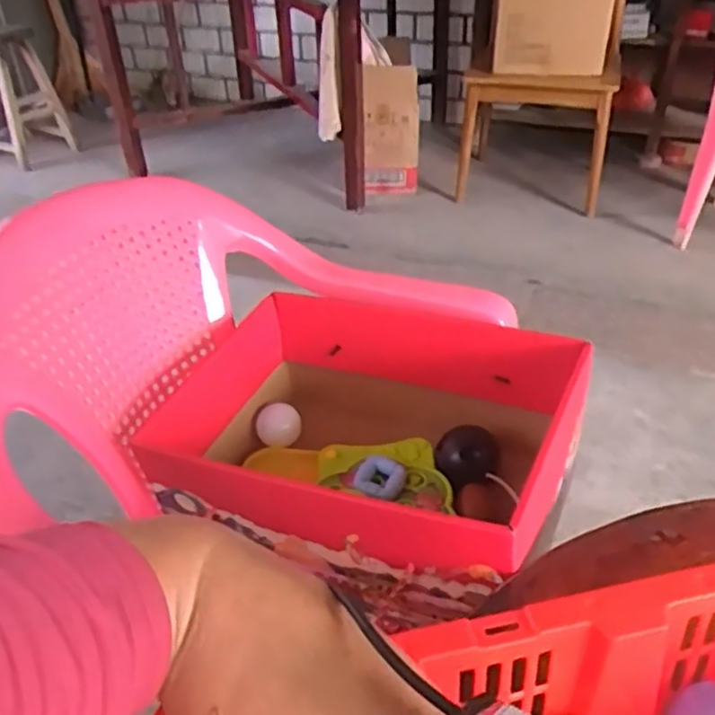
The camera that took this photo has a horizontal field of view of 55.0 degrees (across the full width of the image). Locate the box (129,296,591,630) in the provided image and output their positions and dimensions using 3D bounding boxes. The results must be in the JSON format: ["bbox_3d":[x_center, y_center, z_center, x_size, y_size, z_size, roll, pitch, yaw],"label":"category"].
[{"bbox_3d":[-0.001,0.094,0.753,0.431,0.174,0.278,15,40,22],"label":"box"}]

